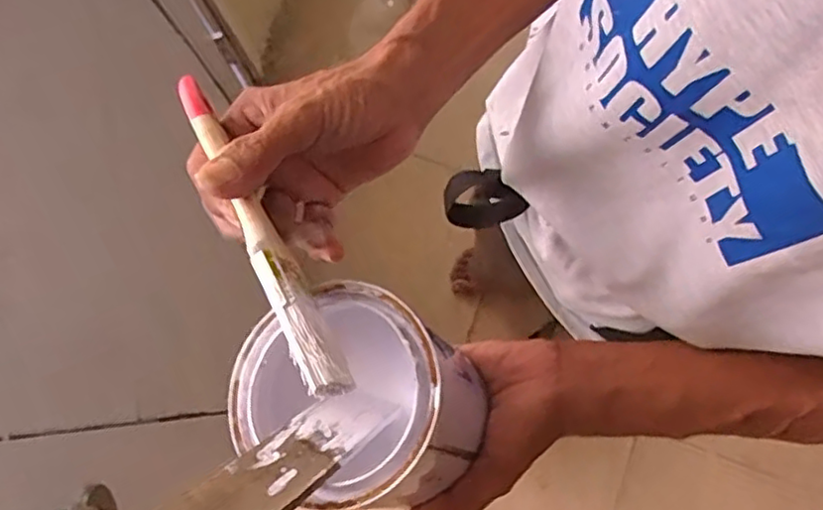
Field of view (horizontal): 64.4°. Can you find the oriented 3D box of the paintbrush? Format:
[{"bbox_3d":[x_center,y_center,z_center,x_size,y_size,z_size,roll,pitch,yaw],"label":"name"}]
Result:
[{"bbox_3d":[-0.074,-0.018,0.299,0.018,0.013,0.182,-27,66,-9],"label":"paintbrush"}]

